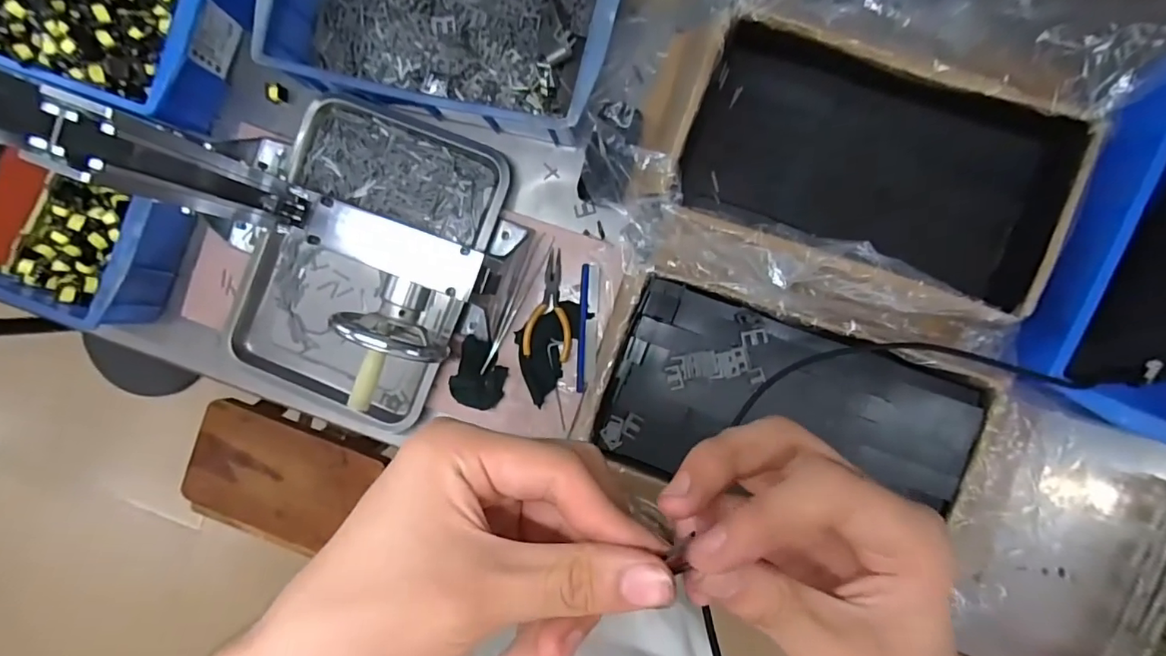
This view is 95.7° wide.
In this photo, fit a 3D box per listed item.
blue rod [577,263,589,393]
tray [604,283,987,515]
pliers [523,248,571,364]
[{"bbox_3d":[0.000,0.000,0.596,0.008,0.006,0.143,3,92,6],"label":"blue rod"},{"bbox_3d":[0.206,0.093,0.539,0.350,0.023,0.188,20,93,5],"label":"tray"},{"bbox_3d":[-0.034,-0.026,0.594,0.051,0.011,0.123,9,92,5],"label":"pliers"}]

